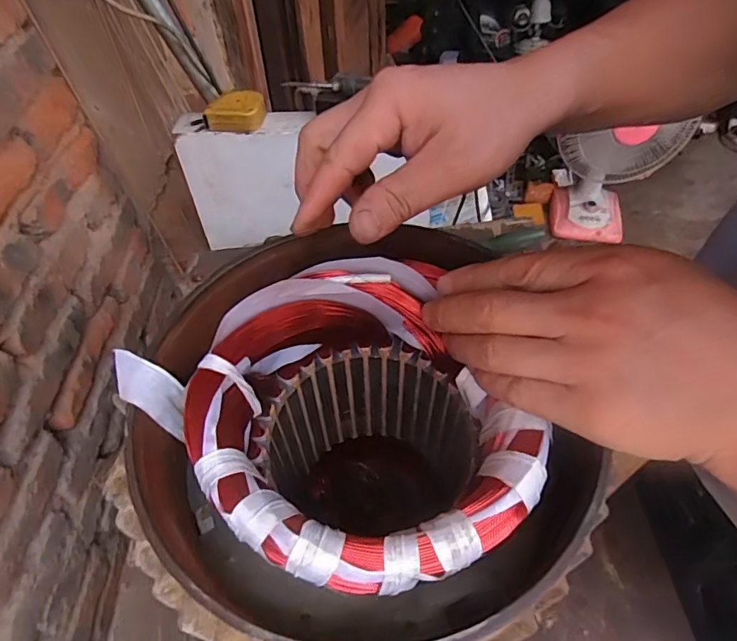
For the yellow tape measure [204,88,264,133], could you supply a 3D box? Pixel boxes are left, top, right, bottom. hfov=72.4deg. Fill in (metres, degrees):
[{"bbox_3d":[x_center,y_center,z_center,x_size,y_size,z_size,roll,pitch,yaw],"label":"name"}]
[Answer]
[{"bbox_3d":[-0.178,-0.281,0.672,0.077,0.032,0.051,-3,51,0],"label":"yellow tape measure"}]

